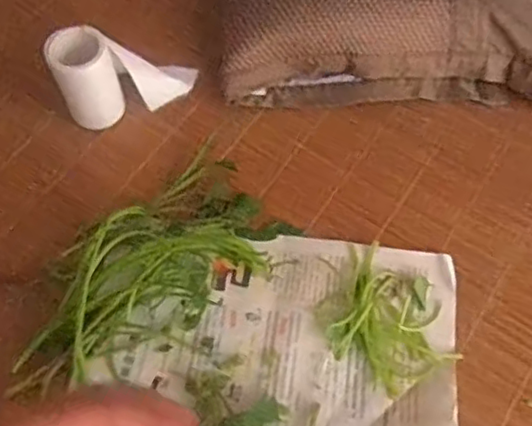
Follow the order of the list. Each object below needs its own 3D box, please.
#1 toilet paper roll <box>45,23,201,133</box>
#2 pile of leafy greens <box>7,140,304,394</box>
[{"bbox_3d":[-0.146,-0.149,0.664,0.139,0.088,0.060,-17,65,-9],"label":"toilet paper roll"},{"bbox_3d":[-0.117,0.048,0.581,0.270,0.053,0.132,-39,70,-18],"label":"pile of leafy greens"}]

